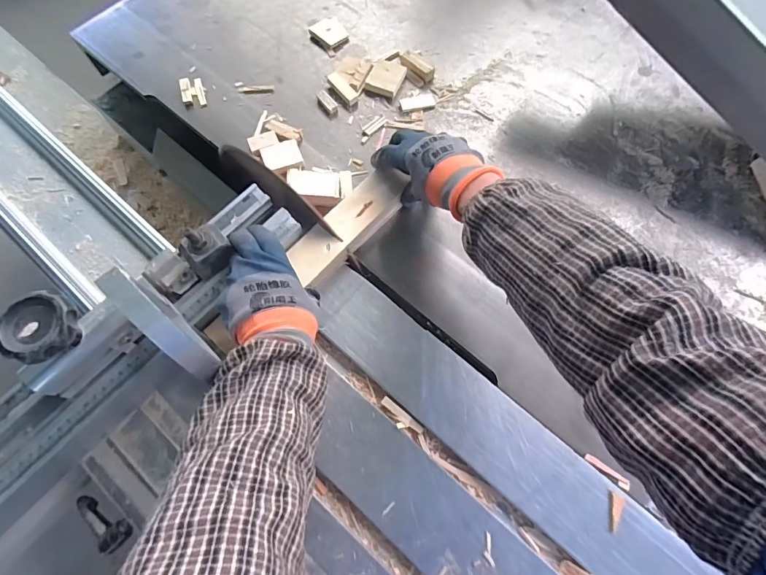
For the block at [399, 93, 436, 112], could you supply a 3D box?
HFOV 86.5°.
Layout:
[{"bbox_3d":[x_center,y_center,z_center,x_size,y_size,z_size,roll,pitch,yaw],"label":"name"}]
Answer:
[{"bbox_3d":[0.053,-0.279,0.612,0.052,0.004,0.025,-14,70,-5],"label":"block"}]

